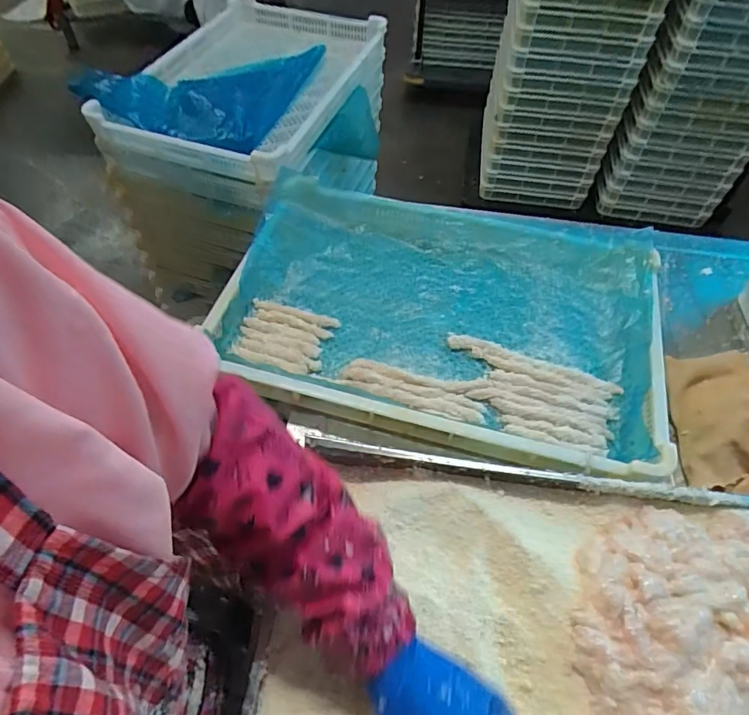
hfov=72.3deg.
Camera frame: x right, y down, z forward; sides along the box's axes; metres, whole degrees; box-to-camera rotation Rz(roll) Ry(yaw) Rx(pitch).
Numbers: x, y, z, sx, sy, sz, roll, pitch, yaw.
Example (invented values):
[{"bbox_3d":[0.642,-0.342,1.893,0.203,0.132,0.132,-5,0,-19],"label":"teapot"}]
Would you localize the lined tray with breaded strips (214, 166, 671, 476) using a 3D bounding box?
[{"bbox_3d":[0.091,-0.078,0.727,0.588,0.087,0.414,13,55,8],"label":"lined tray with breaded strips"}]

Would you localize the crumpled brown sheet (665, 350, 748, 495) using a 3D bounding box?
[{"bbox_3d":[0.454,0.081,0.613,0.160,0.065,0.204,10,53,6],"label":"crumpled brown sheet"}]

